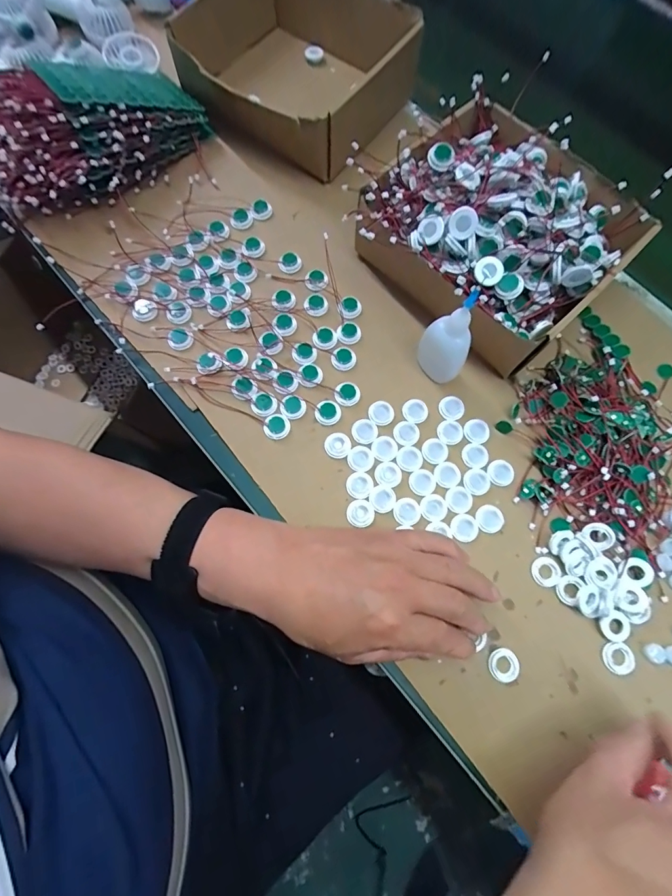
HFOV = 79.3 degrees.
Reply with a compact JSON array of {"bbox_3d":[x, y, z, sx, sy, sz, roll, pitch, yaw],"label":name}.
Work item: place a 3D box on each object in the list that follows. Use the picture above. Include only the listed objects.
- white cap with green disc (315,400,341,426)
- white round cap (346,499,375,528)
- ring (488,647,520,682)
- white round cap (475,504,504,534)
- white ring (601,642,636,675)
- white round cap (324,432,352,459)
[{"bbox_3d":[-0.007,-0.032,0.363,0.022,0.004,0.023,2,73,-1],"label":"white cap with green disc"},{"bbox_3d":[0.020,0.055,0.339,0.023,0.004,0.023,1,73,-2],"label":"white round cap"},{"bbox_3d":[0.130,0.167,0.313,0.024,0.005,0.023,1,73,-2],"label":"ring"},{"bbox_3d":[0.130,0.060,0.343,0.022,0.004,0.023,1,73,-2],"label":"white round cap"},{"bbox_3d":[0.219,0.162,0.313,0.024,0.004,0.022,1,73,-2],"label":"white ring"},{"bbox_3d":[0.002,-0.003,0.355,0.023,0.004,0.022,1,73,-2],"label":"white round cap"}]

